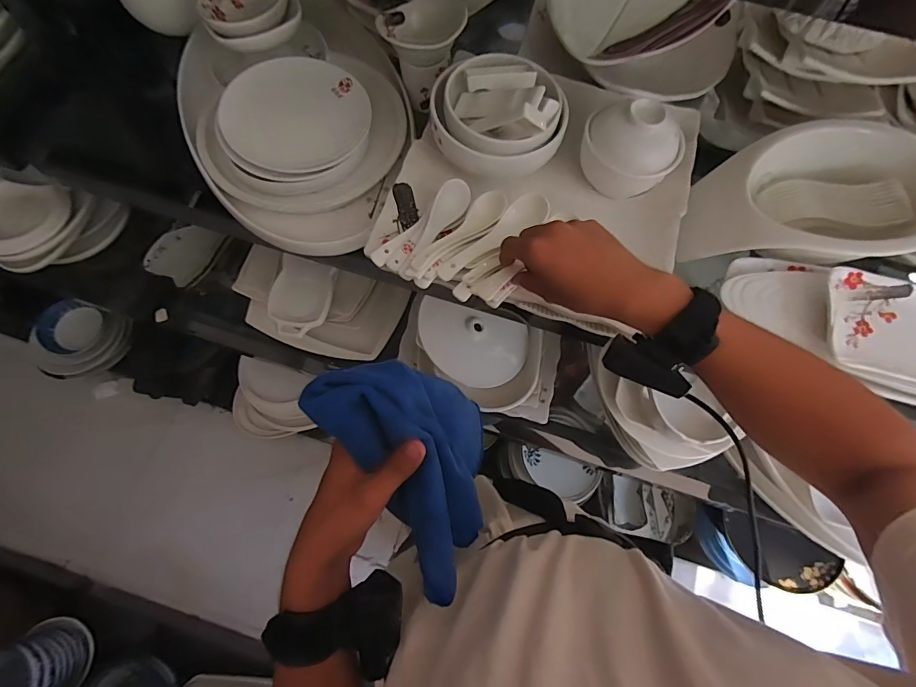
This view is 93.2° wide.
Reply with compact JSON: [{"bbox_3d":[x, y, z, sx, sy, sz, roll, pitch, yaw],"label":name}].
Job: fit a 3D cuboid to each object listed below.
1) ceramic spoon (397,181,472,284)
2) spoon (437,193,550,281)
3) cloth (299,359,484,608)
[{"bbox_3d":[-0.027,-0.126,0.466,0.033,0.024,0.131,29,73,8],"label":"ceramic spoon"},{"bbox_3d":[0.036,-0.110,0.452,0.131,0.028,0.034,-34,76,-12],"label":"spoon"},{"bbox_3d":[-0.017,0.087,0.320,0.104,0.114,0.163,-31,75,-11],"label":"cloth"}]

